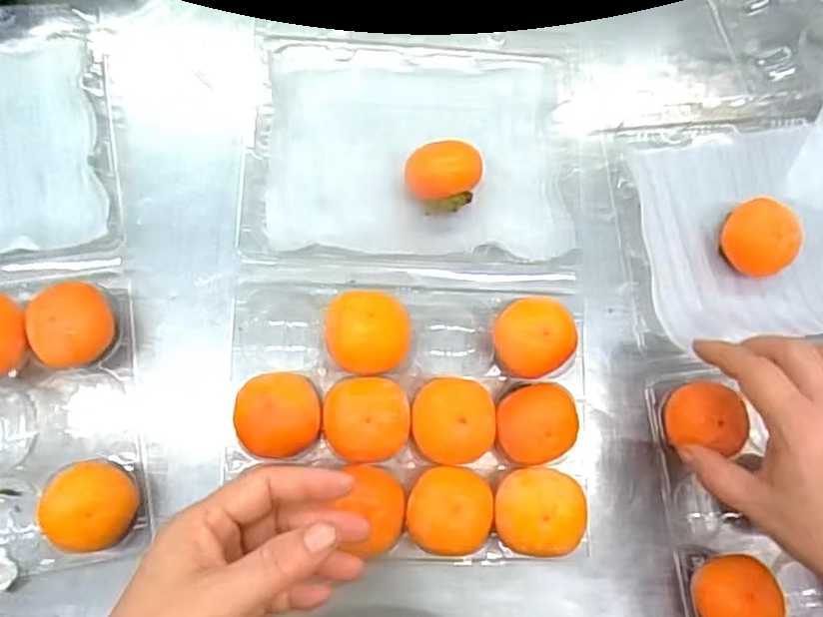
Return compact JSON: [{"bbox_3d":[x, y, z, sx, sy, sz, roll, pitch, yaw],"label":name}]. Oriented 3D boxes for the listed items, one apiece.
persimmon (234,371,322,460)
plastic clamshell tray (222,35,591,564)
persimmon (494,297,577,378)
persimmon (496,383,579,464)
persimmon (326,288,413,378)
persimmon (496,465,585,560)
[{"bbox_3d":[-0.081,0.065,0.410,0.049,0.045,0.050,2,82,-3],"label":"persimmon"},{"bbox_3d":[0.002,-0.021,0.421,0.219,0.045,0.334,2,82,-3],"label":"plastic clamshell tray"},{"bbox_3d":[0.074,0.018,0.427,0.056,0.039,0.047,-1,82,-4],"label":"persimmon"},{"bbox_3d":[0.077,0.072,0.423,0.049,0.049,0.045,0,82,-4],"label":"persimmon"},{"bbox_3d":[-0.027,0.016,0.421,0.050,0.039,0.049,2,82,-3],"label":"persimmon"},{"bbox_3d":[0.077,0.121,0.410,0.052,0.047,0.048,0,82,-4],"label":"persimmon"}]

